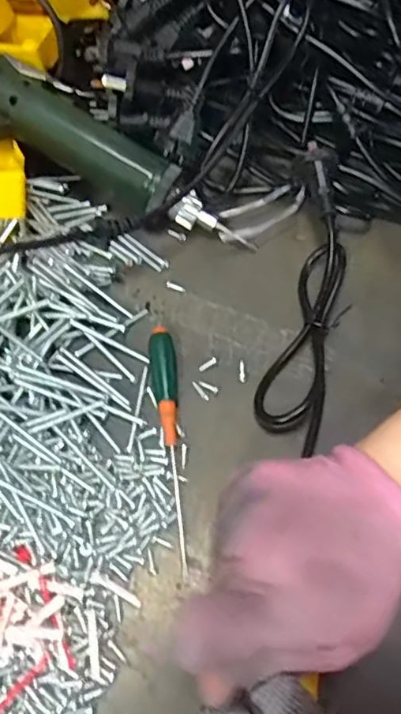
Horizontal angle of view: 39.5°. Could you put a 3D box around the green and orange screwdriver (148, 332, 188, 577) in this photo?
[{"bbox_3d":[-0.020,0.049,0.330,0.015,0.014,0.147,-3,62,-5],"label":"green and orange screwdriver"}]

